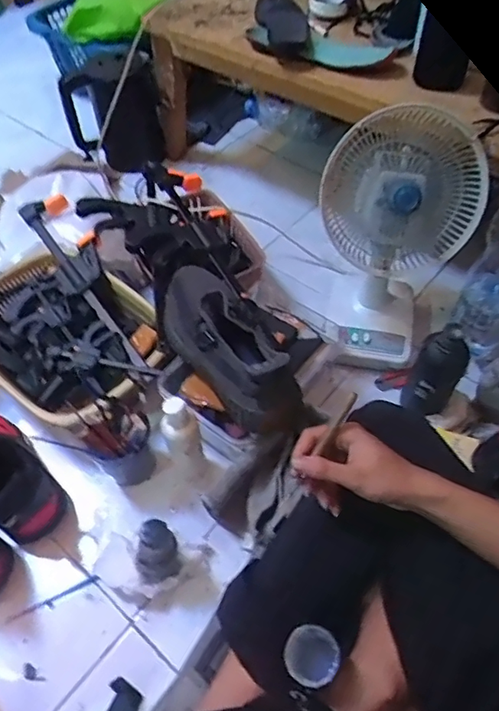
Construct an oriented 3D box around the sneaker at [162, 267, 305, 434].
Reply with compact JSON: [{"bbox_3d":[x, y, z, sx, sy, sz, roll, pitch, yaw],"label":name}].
[{"bbox_3d":[-0.038,-0.030,0.706,0.112,0.102,0.288,-25,57,-17],"label":"sneaker"}]

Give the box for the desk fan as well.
[{"bbox_3d":[0.210,-0.178,0.782,0.198,0.302,0.246,30,59,21],"label":"desk fan"}]

